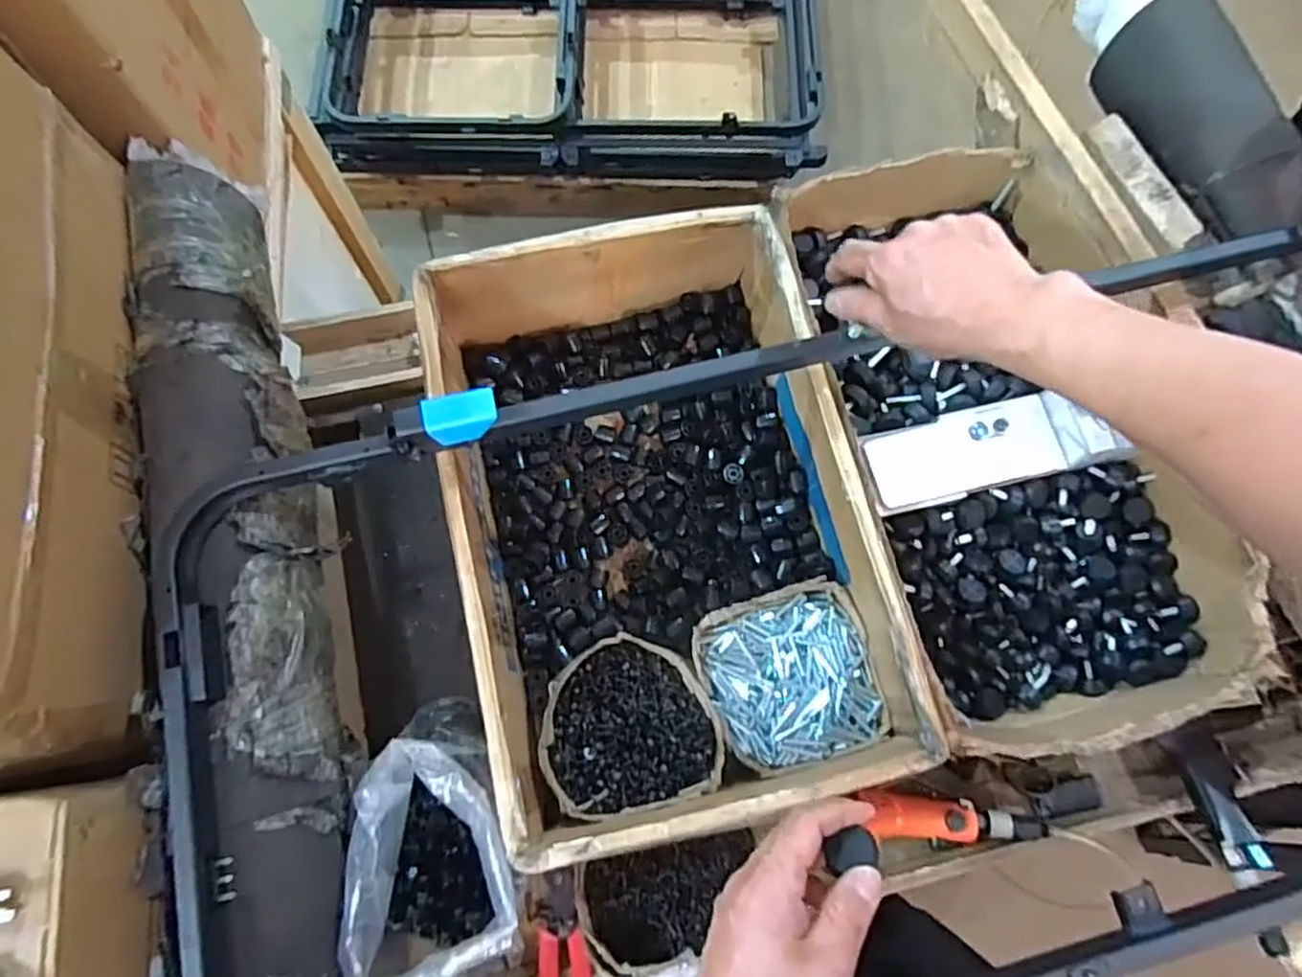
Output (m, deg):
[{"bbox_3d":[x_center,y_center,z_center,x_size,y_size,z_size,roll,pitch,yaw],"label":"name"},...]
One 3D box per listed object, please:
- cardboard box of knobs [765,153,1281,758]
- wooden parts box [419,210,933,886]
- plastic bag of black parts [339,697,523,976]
[{"bbox_3d":[0.337,-0.070,0.713,0.327,0.145,0.597,-14,74,-5],"label":"cardboard box of knobs"},{"bbox_3d":[0.004,0.025,0.673,0.338,0.166,0.515,-13,74,-5],"label":"wooden parts box"},{"bbox_3d":[-0.171,0.304,0.597,0.127,0.129,0.195,0,73,-1],"label":"plastic bag of black parts"}]

